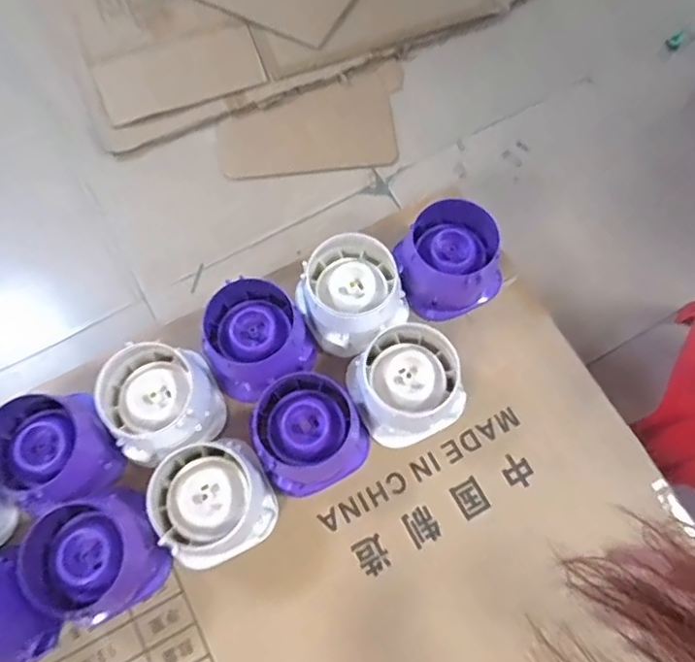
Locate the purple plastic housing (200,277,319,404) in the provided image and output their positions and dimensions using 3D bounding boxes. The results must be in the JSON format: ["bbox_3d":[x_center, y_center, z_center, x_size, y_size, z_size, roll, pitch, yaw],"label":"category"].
[{"bbox_3d":[-0.121,0.010,0.802,0.133,0.078,0.137,0,72,1],"label":"purple plastic housing"}]

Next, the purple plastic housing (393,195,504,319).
[{"bbox_3d":[0.133,-0.098,0.829,0.125,0.093,0.134,-27,73,-7],"label":"purple plastic housing"}]

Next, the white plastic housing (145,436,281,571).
[{"bbox_3d":[-0.159,0.195,0.726,0.132,0.075,0.137,-34,74,-9],"label":"white plastic housing"}]

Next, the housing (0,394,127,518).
[{"bbox_3d":[-0.360,0.144,0.756,0.134,0.081,0.134,0,72,1],"label":"housing"}]

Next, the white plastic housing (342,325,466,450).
[{"bbox_3d":[0.075,0.063,0.770,0.136,0.087,0.133,0,72,1],"label":"white plastic housing"}]

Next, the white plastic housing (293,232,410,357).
[{"bbox_3d":[0.003,-0.050,0.813,0.131,0.085,0.133,0,72,1],"label":"white plastic housing"}]

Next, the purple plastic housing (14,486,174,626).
[{"bbox_3d":[-0.282,0.250,0.702,0.147,0.085,0.130,-27,73,-7],"label":"purple plastic housing"}]

